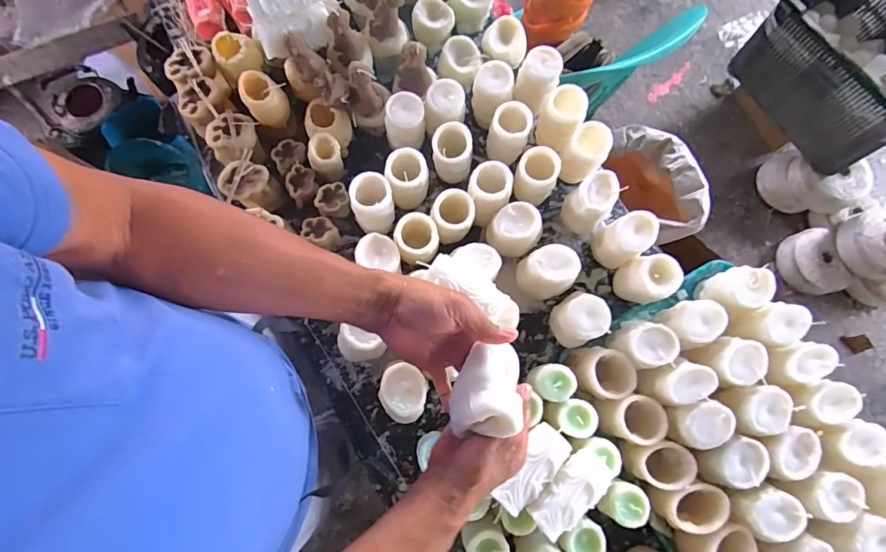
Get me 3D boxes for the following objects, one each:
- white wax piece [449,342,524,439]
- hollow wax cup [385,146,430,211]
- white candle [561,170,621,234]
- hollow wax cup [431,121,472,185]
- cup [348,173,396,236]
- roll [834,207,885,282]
[{"bbox_3d":[0.041,0.104,0.407,0.074,0.042,0.084,6,76,2],"label":"white wax piece"},{"bbox_3d":[-0.056,-0.149,0.675,0.066,0.085,0.062,0,79,-1],"label":"hollow wax cup"},{"bbox_3d":[0.222,-0.111,0.687,0.066,0.111,0.079,32,80,5],"label":"white candle"},{"bbox_3d":[0.012,-0.191,0.686,0.063,0.088,0.061,2,79,-1],"label":"hollow wax cup"},{"bbox_3d":[-0.106,-0.111,0.651,0.064,0.075,0.073,-10,79,-3],"label":"cup"},{"bbox_3d":[1.363,-0.109,1.362,0.187,0.119,0.229,3,79,-1],"label":"roll"}]

